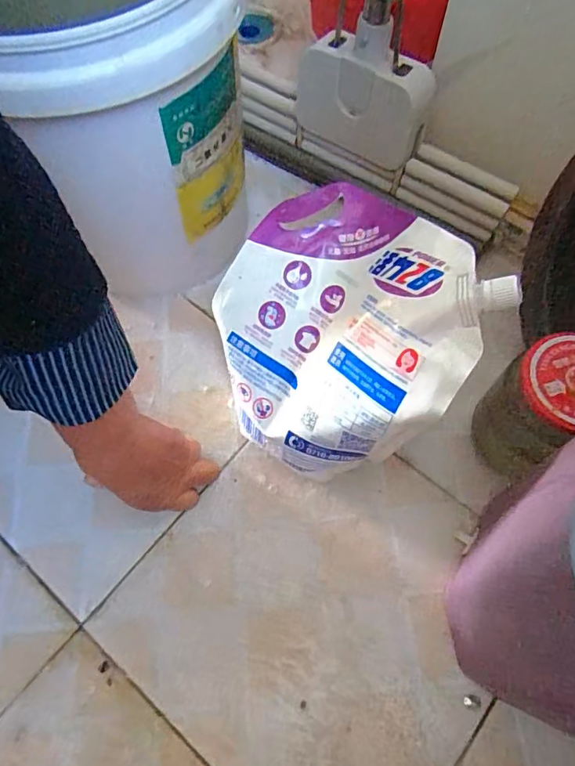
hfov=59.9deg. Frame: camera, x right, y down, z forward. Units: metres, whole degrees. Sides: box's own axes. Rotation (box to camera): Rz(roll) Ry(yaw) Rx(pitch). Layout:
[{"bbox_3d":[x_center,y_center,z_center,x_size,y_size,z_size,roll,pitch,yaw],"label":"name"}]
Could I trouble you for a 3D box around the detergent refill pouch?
[{"bbox_3d":[0.035,-0.027,0.414,0.209,0.074,0.243,40,113,27],"label":"detergent refill pouch"}]

